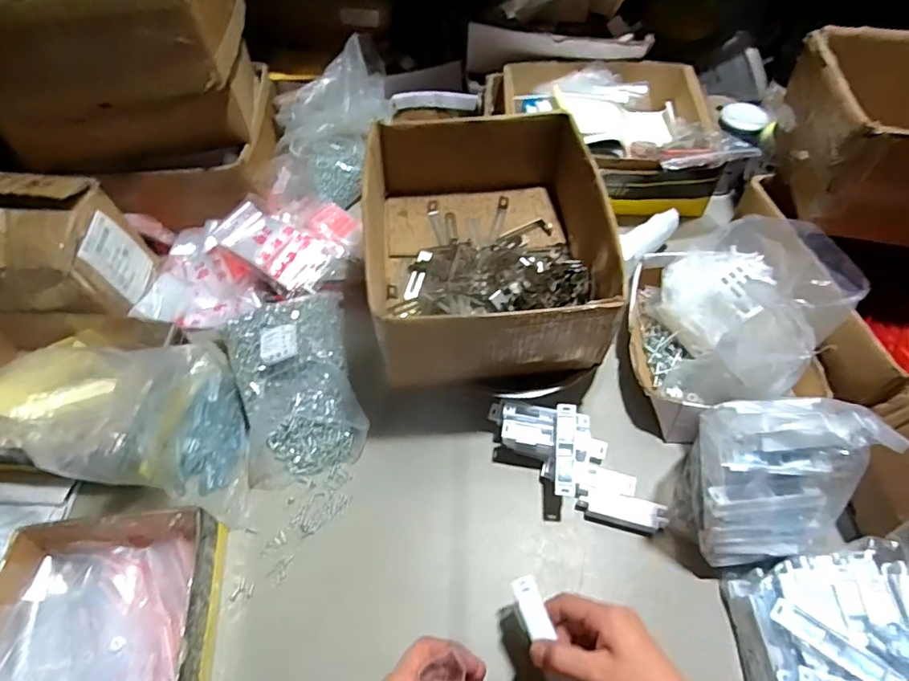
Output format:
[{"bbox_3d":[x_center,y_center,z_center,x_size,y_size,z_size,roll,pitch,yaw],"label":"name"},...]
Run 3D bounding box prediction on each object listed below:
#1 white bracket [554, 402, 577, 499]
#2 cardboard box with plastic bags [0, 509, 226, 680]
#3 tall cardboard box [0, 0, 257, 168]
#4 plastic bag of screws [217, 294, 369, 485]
[{"bbox_3d":[0.117,0.115,0.566,0.021,0.012,0.094,4,71,3],"label":"white bracket"},{"bbox_3d":[-0.314,0.287,0.476,0.184,0.070,0.259,-8,56,-5],"label":"cardboard box with plastic bags"},{"bbox_3d":[-0.442,-0.393,0.688,0.331,0.228,0.260,-5,56,-3],"label":"tall cardboard box"},{"bbox_3d":[-0.189,0.038,0.633,0.141,0.070,0.221,-17,57,-11],"label":"plastic bag of screws"}]

